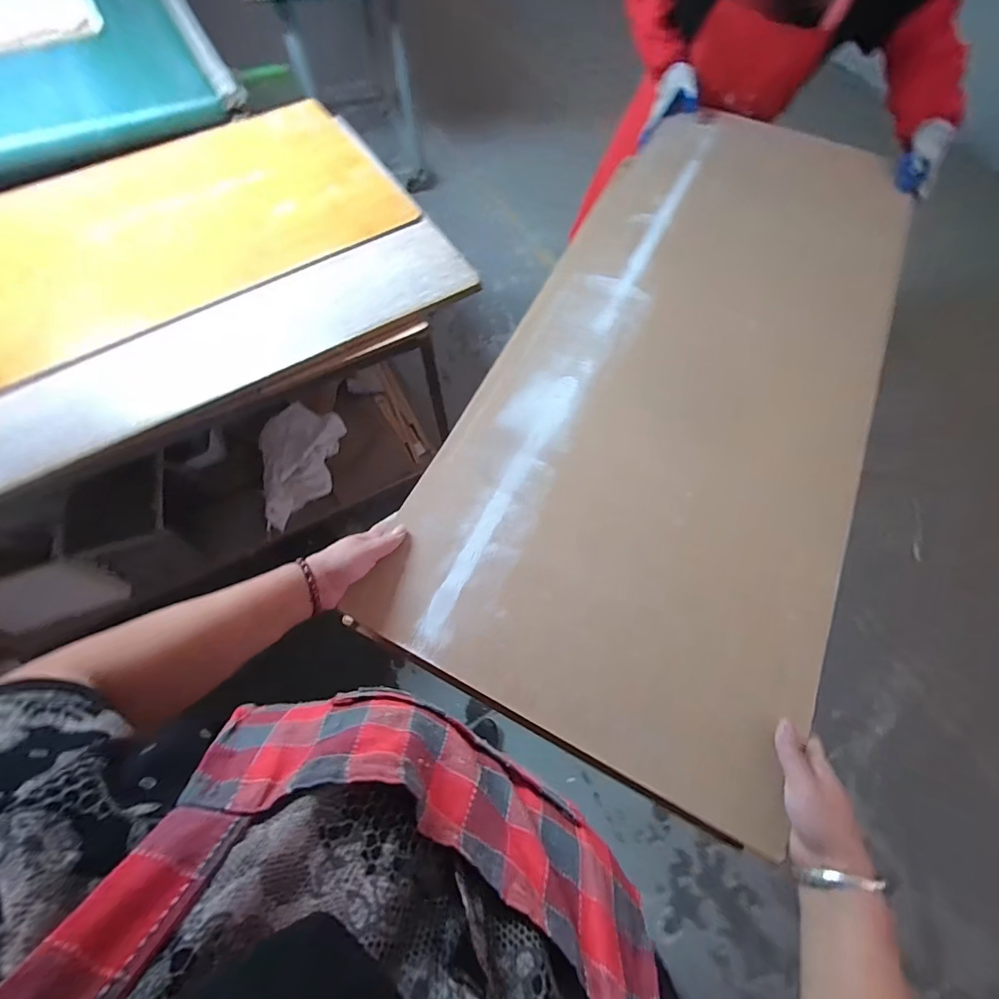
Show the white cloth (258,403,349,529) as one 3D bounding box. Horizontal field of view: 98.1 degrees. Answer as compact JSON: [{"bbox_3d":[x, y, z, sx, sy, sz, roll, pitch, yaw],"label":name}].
[{"bbox_3d":[-0.610,-0.103,1.276,0.214,0.133,0.369,13,66,5],"label":"white cloth"}]

